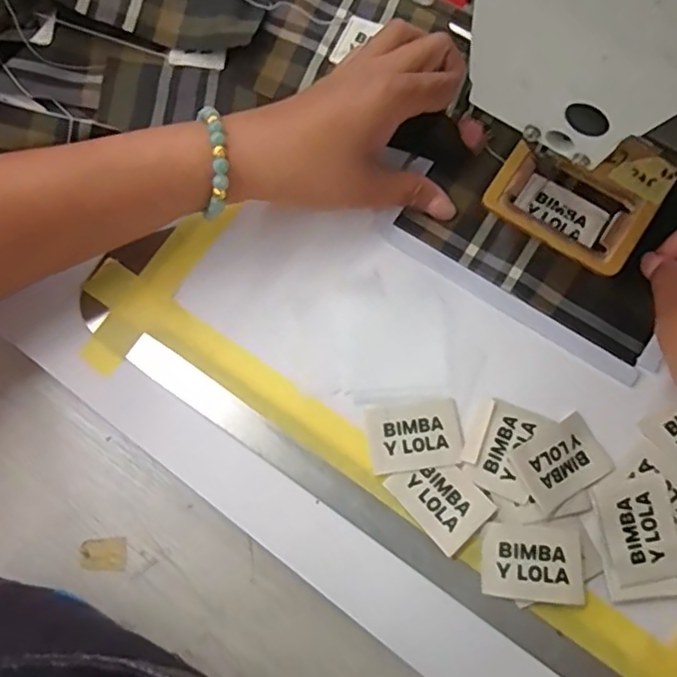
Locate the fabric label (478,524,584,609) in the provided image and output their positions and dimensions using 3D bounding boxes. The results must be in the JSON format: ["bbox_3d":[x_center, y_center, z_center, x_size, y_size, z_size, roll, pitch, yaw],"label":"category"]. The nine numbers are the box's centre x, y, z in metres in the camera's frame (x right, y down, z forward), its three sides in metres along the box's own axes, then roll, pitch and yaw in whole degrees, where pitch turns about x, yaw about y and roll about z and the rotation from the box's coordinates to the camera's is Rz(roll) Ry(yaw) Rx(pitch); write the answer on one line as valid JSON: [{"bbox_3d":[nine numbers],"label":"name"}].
[{"bbox_3d":[0.095,0.110,0.294,0.047,0.006,0.036,-2,76,8],"label":"fabric label"}]

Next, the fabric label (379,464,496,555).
[{"bbox_3d":[0.052,0.081,0.304,0.035,0.006,0.046,-41,79,-8],"label":"fabric label"}]

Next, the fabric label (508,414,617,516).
[{"bbox_3d":[0.114,0.063,0.303,0.045,0.007,0.034,-31,77,-5],"label":"fabric label"}]

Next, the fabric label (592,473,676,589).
[{"bbox_3d":[0.151,0.095,0.296,0.039,0.004,0.049,-11,76,-1],"label":"fabric label"}]

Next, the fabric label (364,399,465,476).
[{"bbox_3d":[0.040,0.051,0.312,0.049,0.004,0.034,-9,76,0],"label":"fabric label"}]

